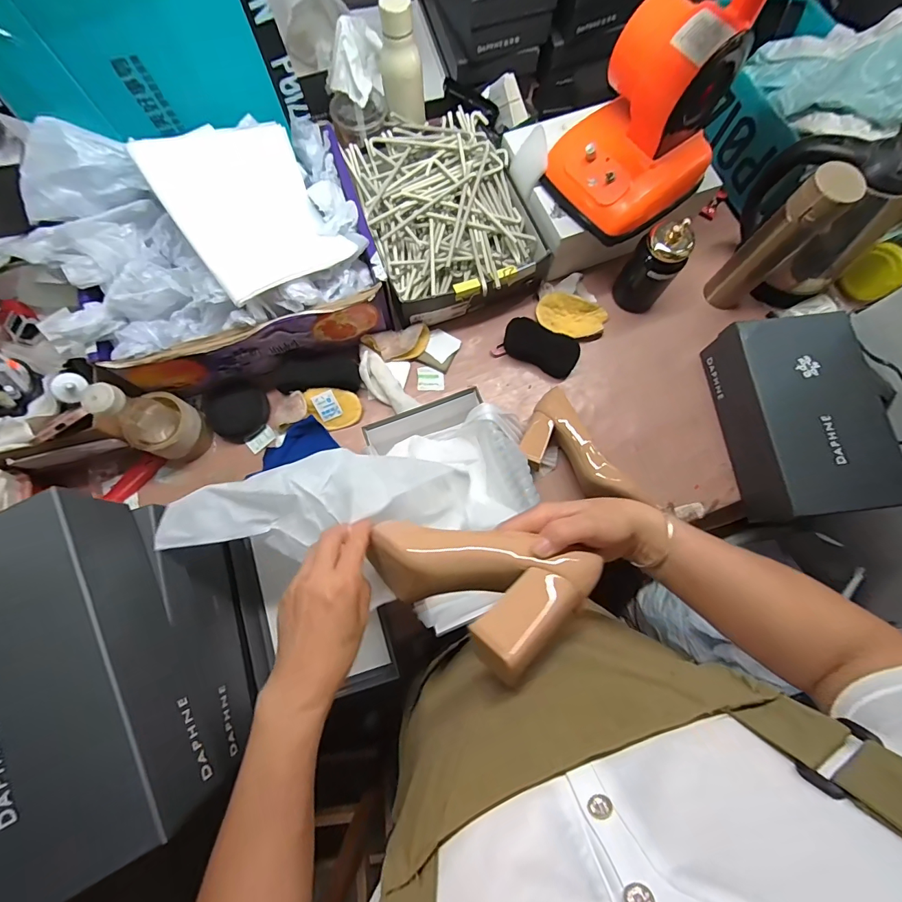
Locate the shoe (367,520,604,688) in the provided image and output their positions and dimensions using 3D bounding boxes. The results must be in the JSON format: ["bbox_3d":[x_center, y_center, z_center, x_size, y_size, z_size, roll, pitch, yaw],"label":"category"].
[{"bbox_3d":[0.017,0.113,0.370,0.172,0.078,0.109,25,52,29],"label":"shoe"}]

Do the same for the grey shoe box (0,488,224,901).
[{"bbox_3d":[-0.363,0.212,0.371,0.185,0.099,0.294,-27,79,-7],"label":"grey shoe box"}]

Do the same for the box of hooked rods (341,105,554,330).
[{"bbox_3d":[-0.011,-0.399,0.717,0.263,0.102,0.342,-19,78,-6],"label":"box of hooked rods"}]

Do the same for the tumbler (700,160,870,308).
[{"bbox_3d":[0.500,-0.320,0.648,0.082,0.237,0.068,-41,81,-10],"label":"tumbler"}]

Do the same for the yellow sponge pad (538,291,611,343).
[{"bbox_3d":[0.209,-0.232,0.734,0.122,0.038,0.065,17,77,3],"label":"yellow sponge pad"}]

